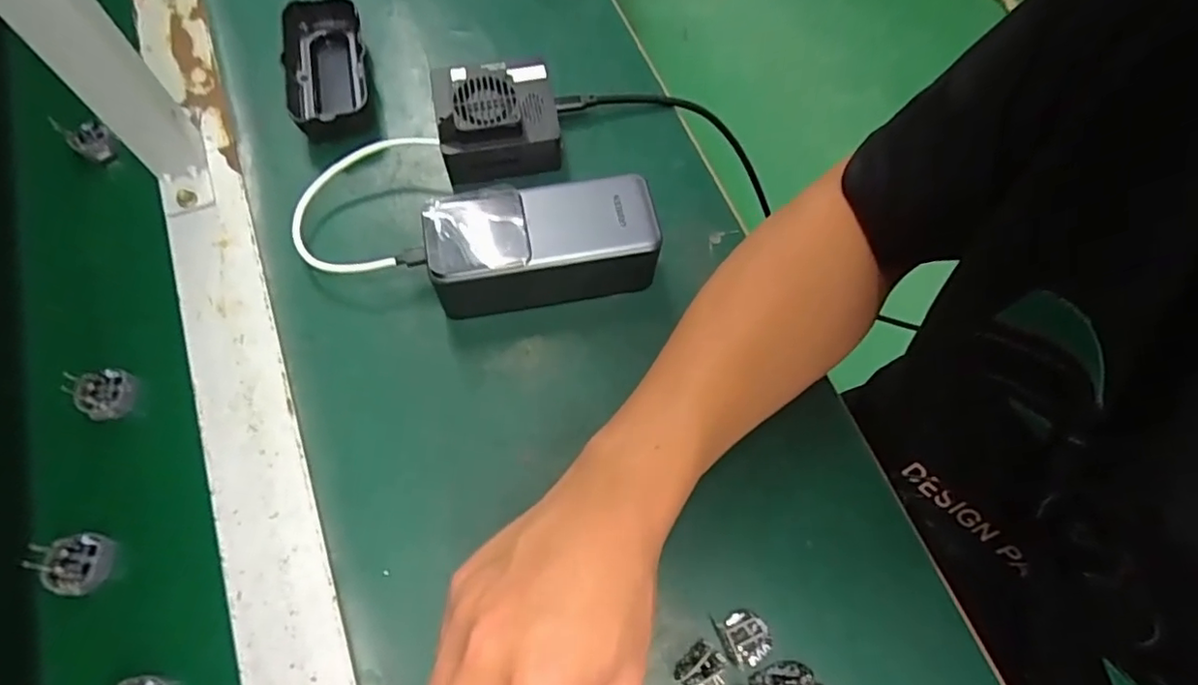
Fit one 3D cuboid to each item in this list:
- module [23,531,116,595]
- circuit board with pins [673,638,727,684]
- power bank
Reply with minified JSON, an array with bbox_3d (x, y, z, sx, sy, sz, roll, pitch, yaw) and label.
[{"bbox_3d":[-0.269,0.112,0.309,0.027,0.023,0.028,1,68,-2],"label":"module"},{"bbox_3d":[0.052,0.160,0.292,0.024,0.020,0.024,-41,75,-17],"label":"circuit board with pins"},{"bbox_3d":[-0.032,-0.056,0.353,0.125,0.054,0.052,-10,69,-7],"label":"power bank"}]

